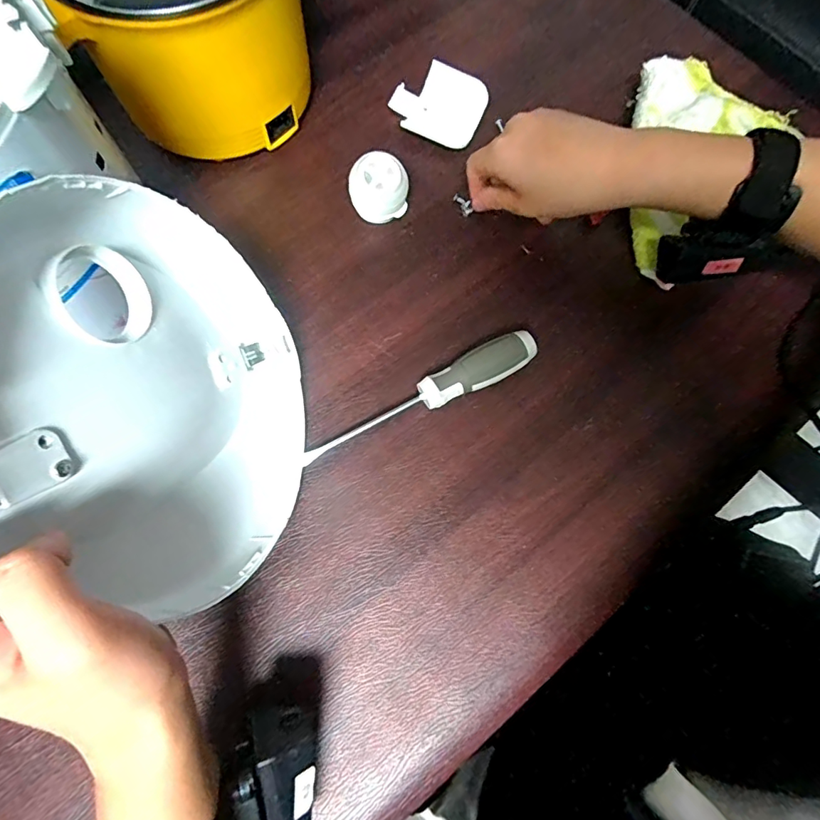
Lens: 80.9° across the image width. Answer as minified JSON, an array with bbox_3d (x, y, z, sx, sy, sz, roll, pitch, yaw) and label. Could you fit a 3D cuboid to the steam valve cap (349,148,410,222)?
[{"bbox_3d":[-0.025,-0.174,0.383,0.045,0.040,0.035,-2,72,-3],"label":"steam valve cap"}]

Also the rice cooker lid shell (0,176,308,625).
[{"bbox_3d":[-0.126,-0.005,0.250,0.044,0.194,0.196,-4,63,25],"label":"rice cooker lid shell"}]

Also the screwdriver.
[{"bbox_3d":[0.008,-0.008,0.338,0.174,0.028,0.024,-25,75,-10],"label":"screwdriver"}]

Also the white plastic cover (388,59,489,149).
[{"bbox_3d":[0.026,-0.276,0.431,0.081,0.013,0.073,26,73,6],"label":"white plastic cover"}]

